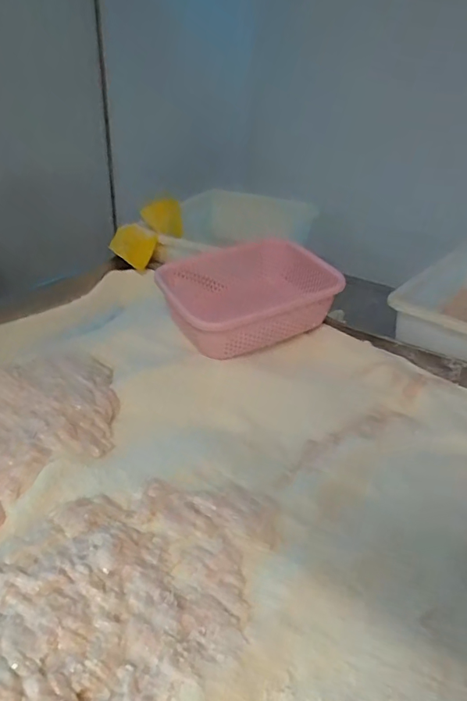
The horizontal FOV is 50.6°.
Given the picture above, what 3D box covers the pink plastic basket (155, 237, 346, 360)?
[{"bbox_3d":[0.017,-0.114,1.002,0.320,0.143,0.289,-10,34,-22],"label":"pink plastic basket"}]

